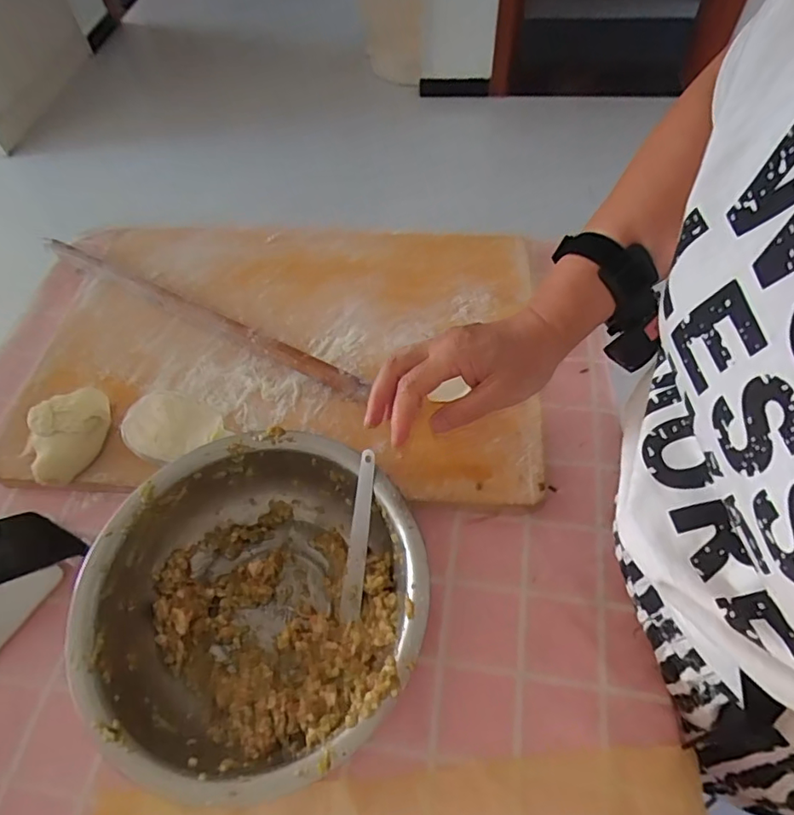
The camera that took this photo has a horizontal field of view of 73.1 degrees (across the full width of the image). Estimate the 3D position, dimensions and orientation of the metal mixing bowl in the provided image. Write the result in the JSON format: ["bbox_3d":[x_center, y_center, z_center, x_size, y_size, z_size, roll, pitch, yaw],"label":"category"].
[{"bbox_3d":[-0.117,0.161,0.459,0.269,0.076,0.270,0,59,1],"label":"metal mixing bowl"}]

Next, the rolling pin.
[{"bbox_3d":[-0.246,-0.115,0.652,0.486,0.024,0.027,25,62,15],"label":"rolling pin"}]

